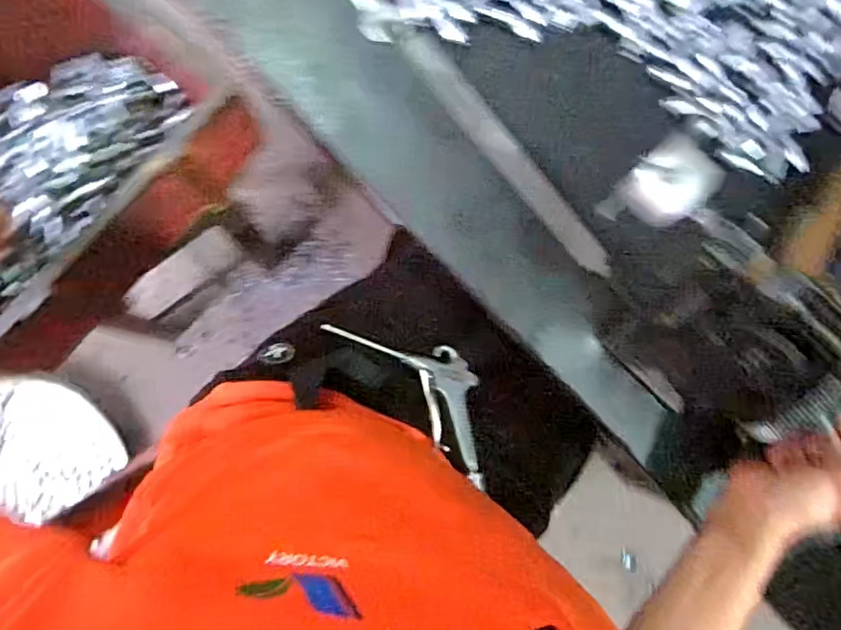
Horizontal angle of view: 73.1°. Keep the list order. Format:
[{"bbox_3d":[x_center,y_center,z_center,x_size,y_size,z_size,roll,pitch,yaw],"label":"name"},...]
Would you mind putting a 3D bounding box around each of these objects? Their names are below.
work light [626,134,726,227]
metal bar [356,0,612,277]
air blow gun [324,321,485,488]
[{"bbox_3d":[0.140,-0.074,0.316,0.047,0.016,0.040,-38,90,-8],"label":"work light"},{"bbox_3d":[0.014,-0.200,0.485,0.033,0.010,0.426,-43,90,-8],"label":"metal bar"},{"bbox_3d":[0.010,0.068,0.581,0.082,0.030,0.215,-42,90,-8],"label":"air blow gun"}]

